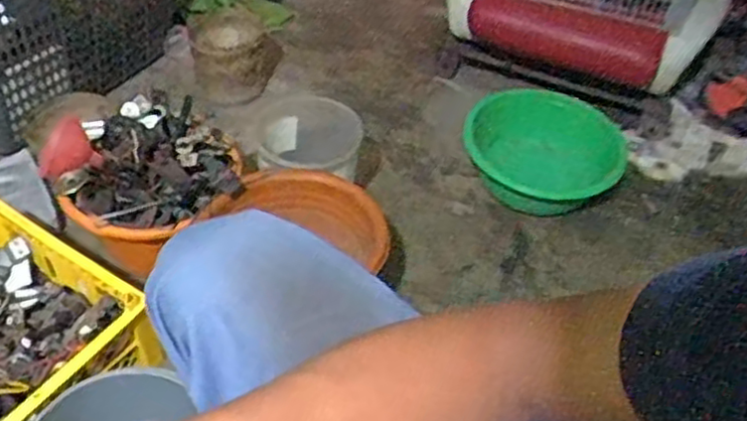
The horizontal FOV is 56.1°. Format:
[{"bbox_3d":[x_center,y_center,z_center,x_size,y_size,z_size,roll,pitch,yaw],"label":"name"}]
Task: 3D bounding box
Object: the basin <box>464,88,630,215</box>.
[{"bbox_3d":[0.331,-0.119,1.279,0.354,0.128,0.236,-27,54,-28],"label":"basin"}]

